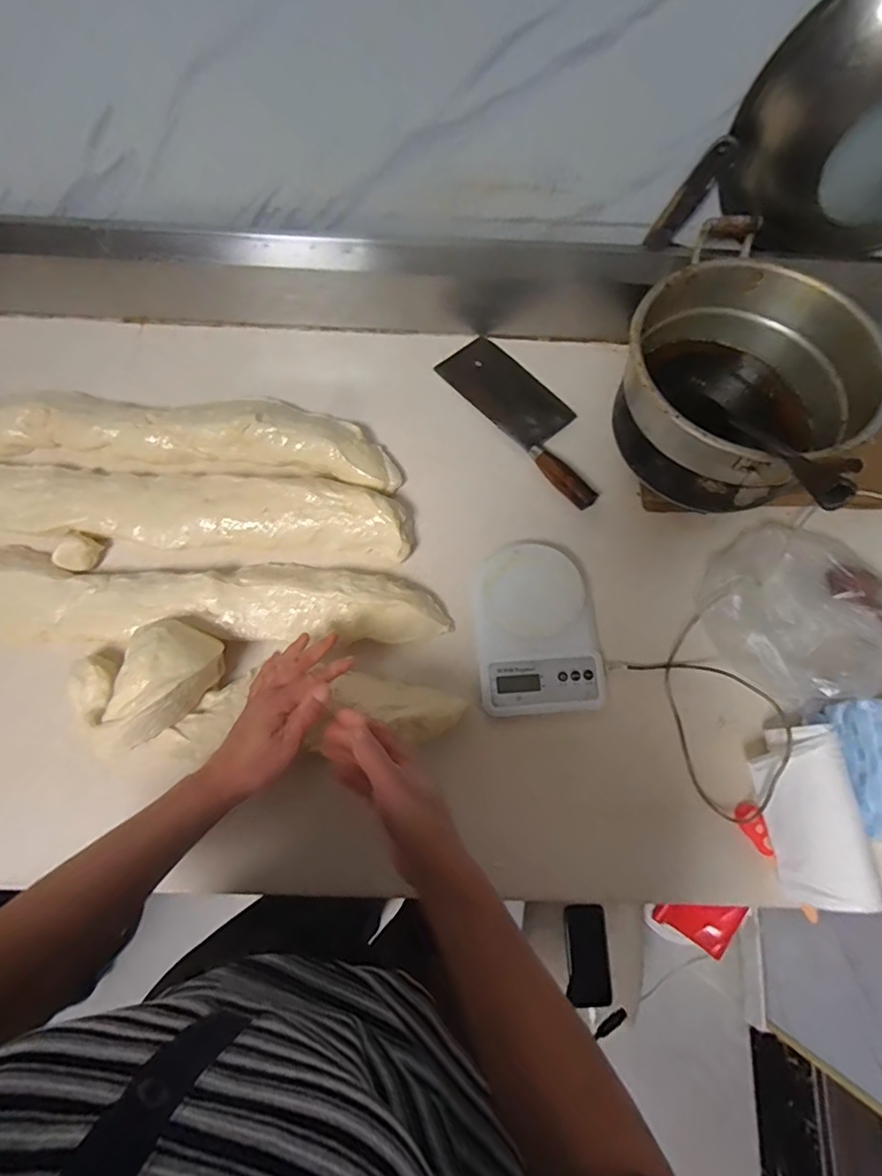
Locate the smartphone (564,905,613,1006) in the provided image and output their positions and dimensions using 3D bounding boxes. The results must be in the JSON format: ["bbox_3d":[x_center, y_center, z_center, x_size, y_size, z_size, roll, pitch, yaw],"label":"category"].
[{"bbox_3d":[0.278,0.694,1.042,0.077,0.012,0.160,-6,65,14],"label":"smartphone"}]

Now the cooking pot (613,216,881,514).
[{"bbox_3d":[0.350,-0.240,0.673,0.260,0.190,0.286,0,72,-1],"label":"cooking pot"}]

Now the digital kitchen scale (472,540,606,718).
[{"bbox_3d":[0.112,0.045,0.647,0.138,0.032,0.198,-4,73,-3],"label":"digital kitchen scale"}]

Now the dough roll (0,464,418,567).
[{"bbox_3d":[-0.354,-0.085,0.684,0.638,0.059,0.114,3,72,0],"label":"dough roll"}]

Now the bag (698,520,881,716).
[{"bbox_3d":[0.426,0.020,0.649,0.202,0.088,0.229,37,75,10],"label":"bag"}]

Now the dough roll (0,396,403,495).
[{"bbox_3d":[-0.337,-0.201,0.714,0.568,0.057,0.114,5,72,0],"label":"dough roll"}]

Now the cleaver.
[{"bbox_3d":[0.123,-0.238,0.754,0.101,0.022,0.289,-39,77,-12],"label":"cleaver"}]

